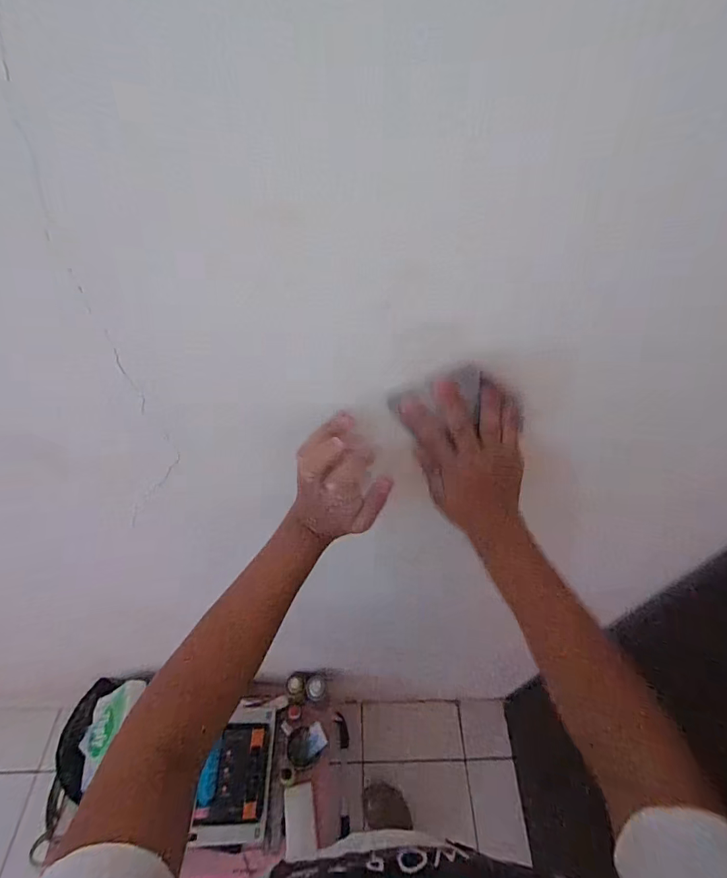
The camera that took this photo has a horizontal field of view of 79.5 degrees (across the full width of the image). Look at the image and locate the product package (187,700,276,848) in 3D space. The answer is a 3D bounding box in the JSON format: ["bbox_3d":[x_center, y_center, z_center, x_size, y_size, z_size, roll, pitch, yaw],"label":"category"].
[{"bbox_3d":[-0.288,0.766,1.002,0.157,0.025,0.260,15,63,-26],"label":"product package"}]

